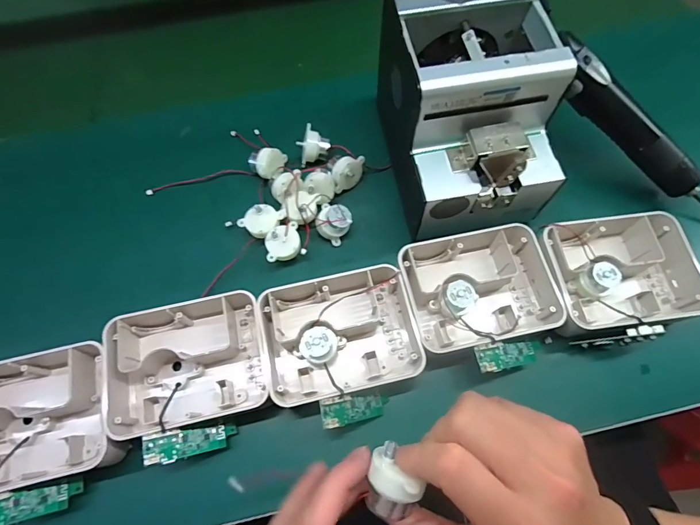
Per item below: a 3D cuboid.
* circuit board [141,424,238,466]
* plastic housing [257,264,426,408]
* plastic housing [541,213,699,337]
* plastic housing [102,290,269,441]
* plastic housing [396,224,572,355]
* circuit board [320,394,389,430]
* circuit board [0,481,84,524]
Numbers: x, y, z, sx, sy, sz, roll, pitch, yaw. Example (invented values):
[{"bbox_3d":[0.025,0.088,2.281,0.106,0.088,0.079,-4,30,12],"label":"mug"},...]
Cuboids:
[{"bbox_3d":[-0.126,0.143,0.324,0.071,0.006,0.021,3,60,-34],"label":"circuit board"},{"bbox_3d":[-0.007,0.059,0.355,0.134,0.038,0.102,-16,66,-5],"label":"plastic housing"},{"bbox_3d":[0.240,0.008,0.372,0.128,0.043,0.105,-9,66,-2],"label":"plastic housing"},{"bbox_3d":[-0.136,0.080,0.347,0.124,0.040,0.108,-14,66,-4],"label":"plastic housing"},{"bbox_3d":[0.116,0.023,0.368,0.124,0.044,0.104,-19,67,-6],"label":"plastic housing"},{"bbox_3d":[0.005,0.120,0.331,0.065,0.007,0.022,8,71,-36],"label":"circuit board"},{"bbox_3d":[-0.244,0.183,0.306,0.069,0.007,0.022,0,61,-32],"label":"circuit board"}]

